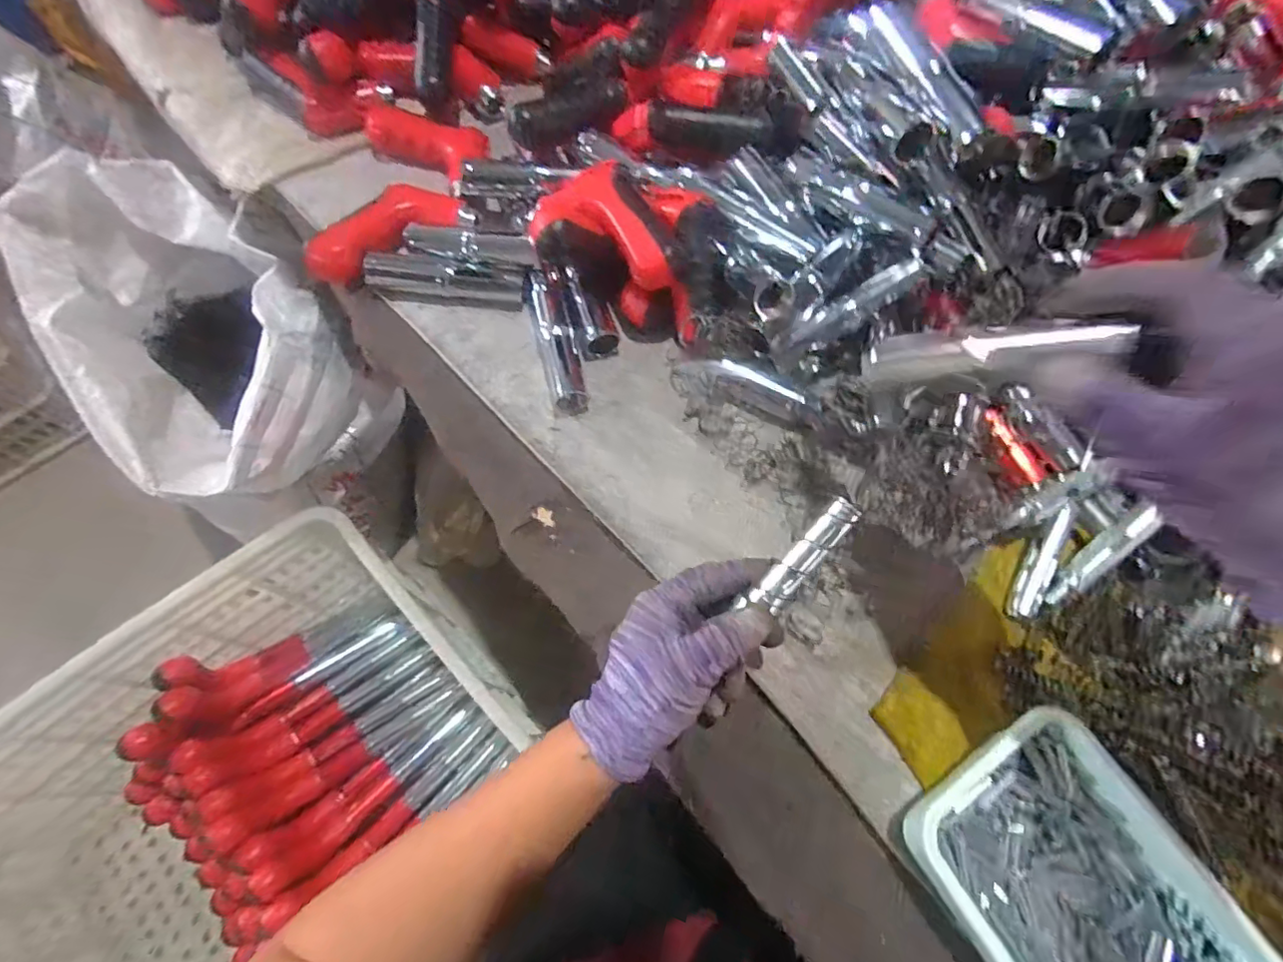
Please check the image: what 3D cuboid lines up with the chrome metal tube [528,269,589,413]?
[{"bbox_3d":[-0.066,-0.111,0.445,0.028,0.023,0.118,-13,68,-9],"label":"chrome metal tube"}]

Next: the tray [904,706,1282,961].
[{"bbox_3d":[0.242,0.228,0.304,0.135,0.039,0.176,-32,72,-15],"label":"tray"}]

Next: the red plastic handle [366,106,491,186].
[{"bbox_3d":[-0.194,-0.303,0.511,0.103,0.030,0.050,5,71,-13],"label":"red plastic handle"}]

